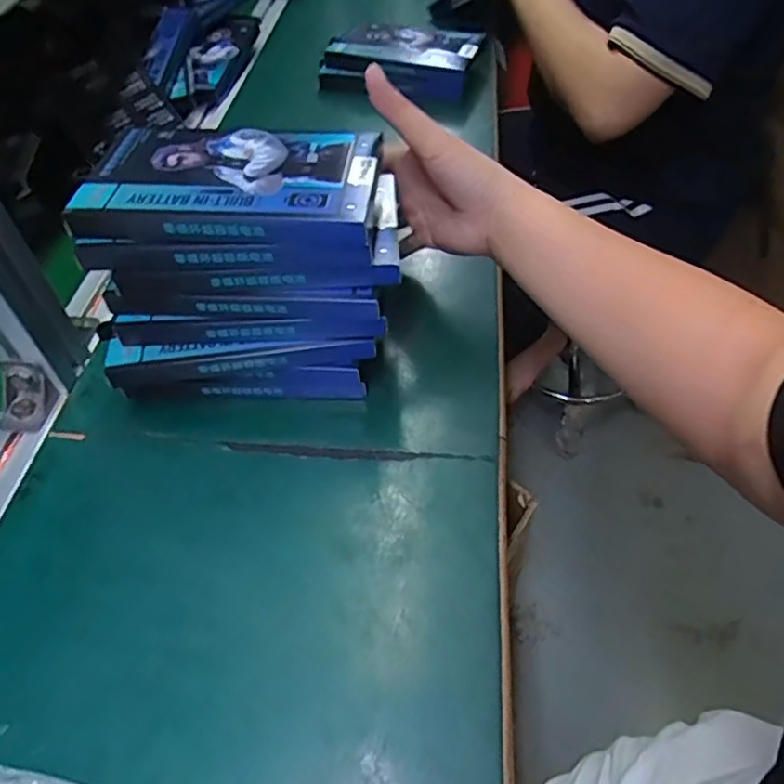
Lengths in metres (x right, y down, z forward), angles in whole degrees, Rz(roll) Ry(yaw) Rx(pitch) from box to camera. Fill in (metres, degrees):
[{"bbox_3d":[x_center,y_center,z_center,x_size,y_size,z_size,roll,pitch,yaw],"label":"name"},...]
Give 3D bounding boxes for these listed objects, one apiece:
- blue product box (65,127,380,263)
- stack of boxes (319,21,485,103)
[{"bbox_3d":[-0.090,-0.119,0.360,0.159,0.028,0.092,2,52,4],"label":"blue product box"},{"bbox_3d":[0.009,-0.377,0.705,0.173,0.048,0.093,11,52,12],"label":"stack of boxes"}]

